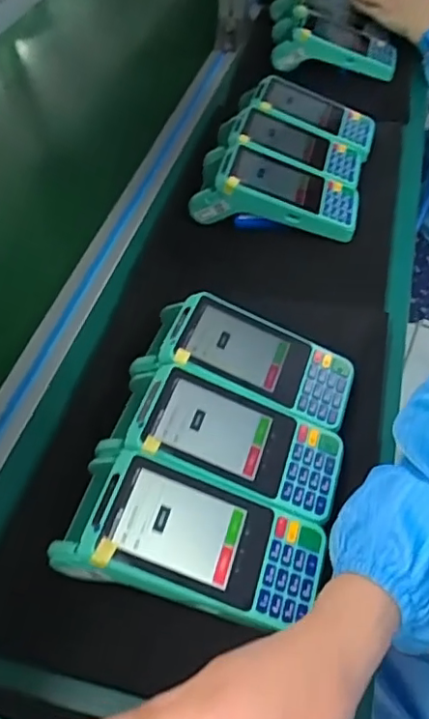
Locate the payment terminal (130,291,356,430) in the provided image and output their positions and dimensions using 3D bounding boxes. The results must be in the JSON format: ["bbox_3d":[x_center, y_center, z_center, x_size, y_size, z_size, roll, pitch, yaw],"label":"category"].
[{"bbox_3d":[0.027,0.005,0.476,0.165,0.048,0.078,21,52,2],"label":"payment terminal"}]

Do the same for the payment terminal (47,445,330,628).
[{"bbox_3d":[-0.013,0.117,0.371,0.161,0.040,0.079,16,51,-1],"label":"payment terminal"}]

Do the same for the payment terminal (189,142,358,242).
[{"bbox_3d":[0.066,-0.180,0.616,0.170,0.055,0.075,8,50,9],"label":"payment terminal"}]

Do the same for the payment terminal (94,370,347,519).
[{"bbox_3d":[0.008,0.062,0.425,0.164,0.044,0.074,20,52,3],"label":"payment terminal"}]

